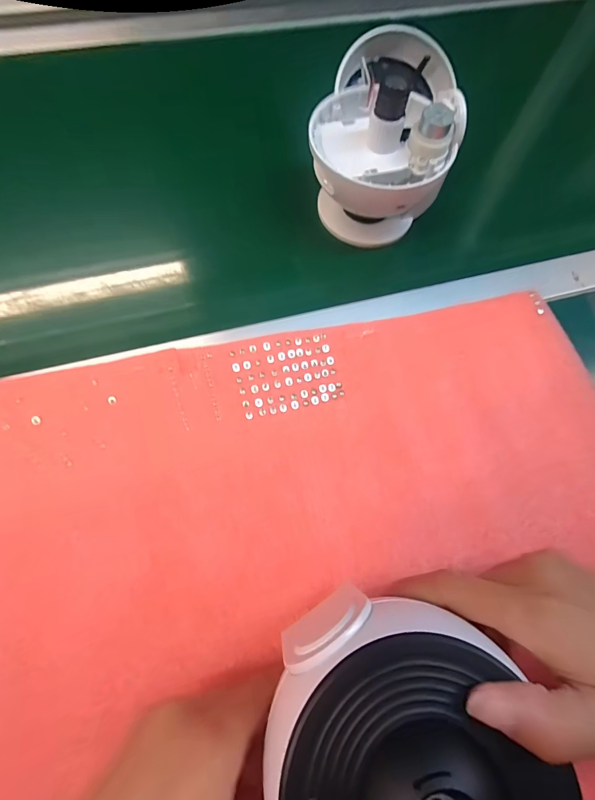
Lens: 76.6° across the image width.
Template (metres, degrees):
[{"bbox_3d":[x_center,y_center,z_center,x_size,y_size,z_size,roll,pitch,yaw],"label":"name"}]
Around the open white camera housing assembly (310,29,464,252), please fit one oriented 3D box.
[{"bbox_3d":[0.083,-0.252,0.349,0.116,0.109,0.193,15,66,4],"label":"open white camera housing assembly"}]

